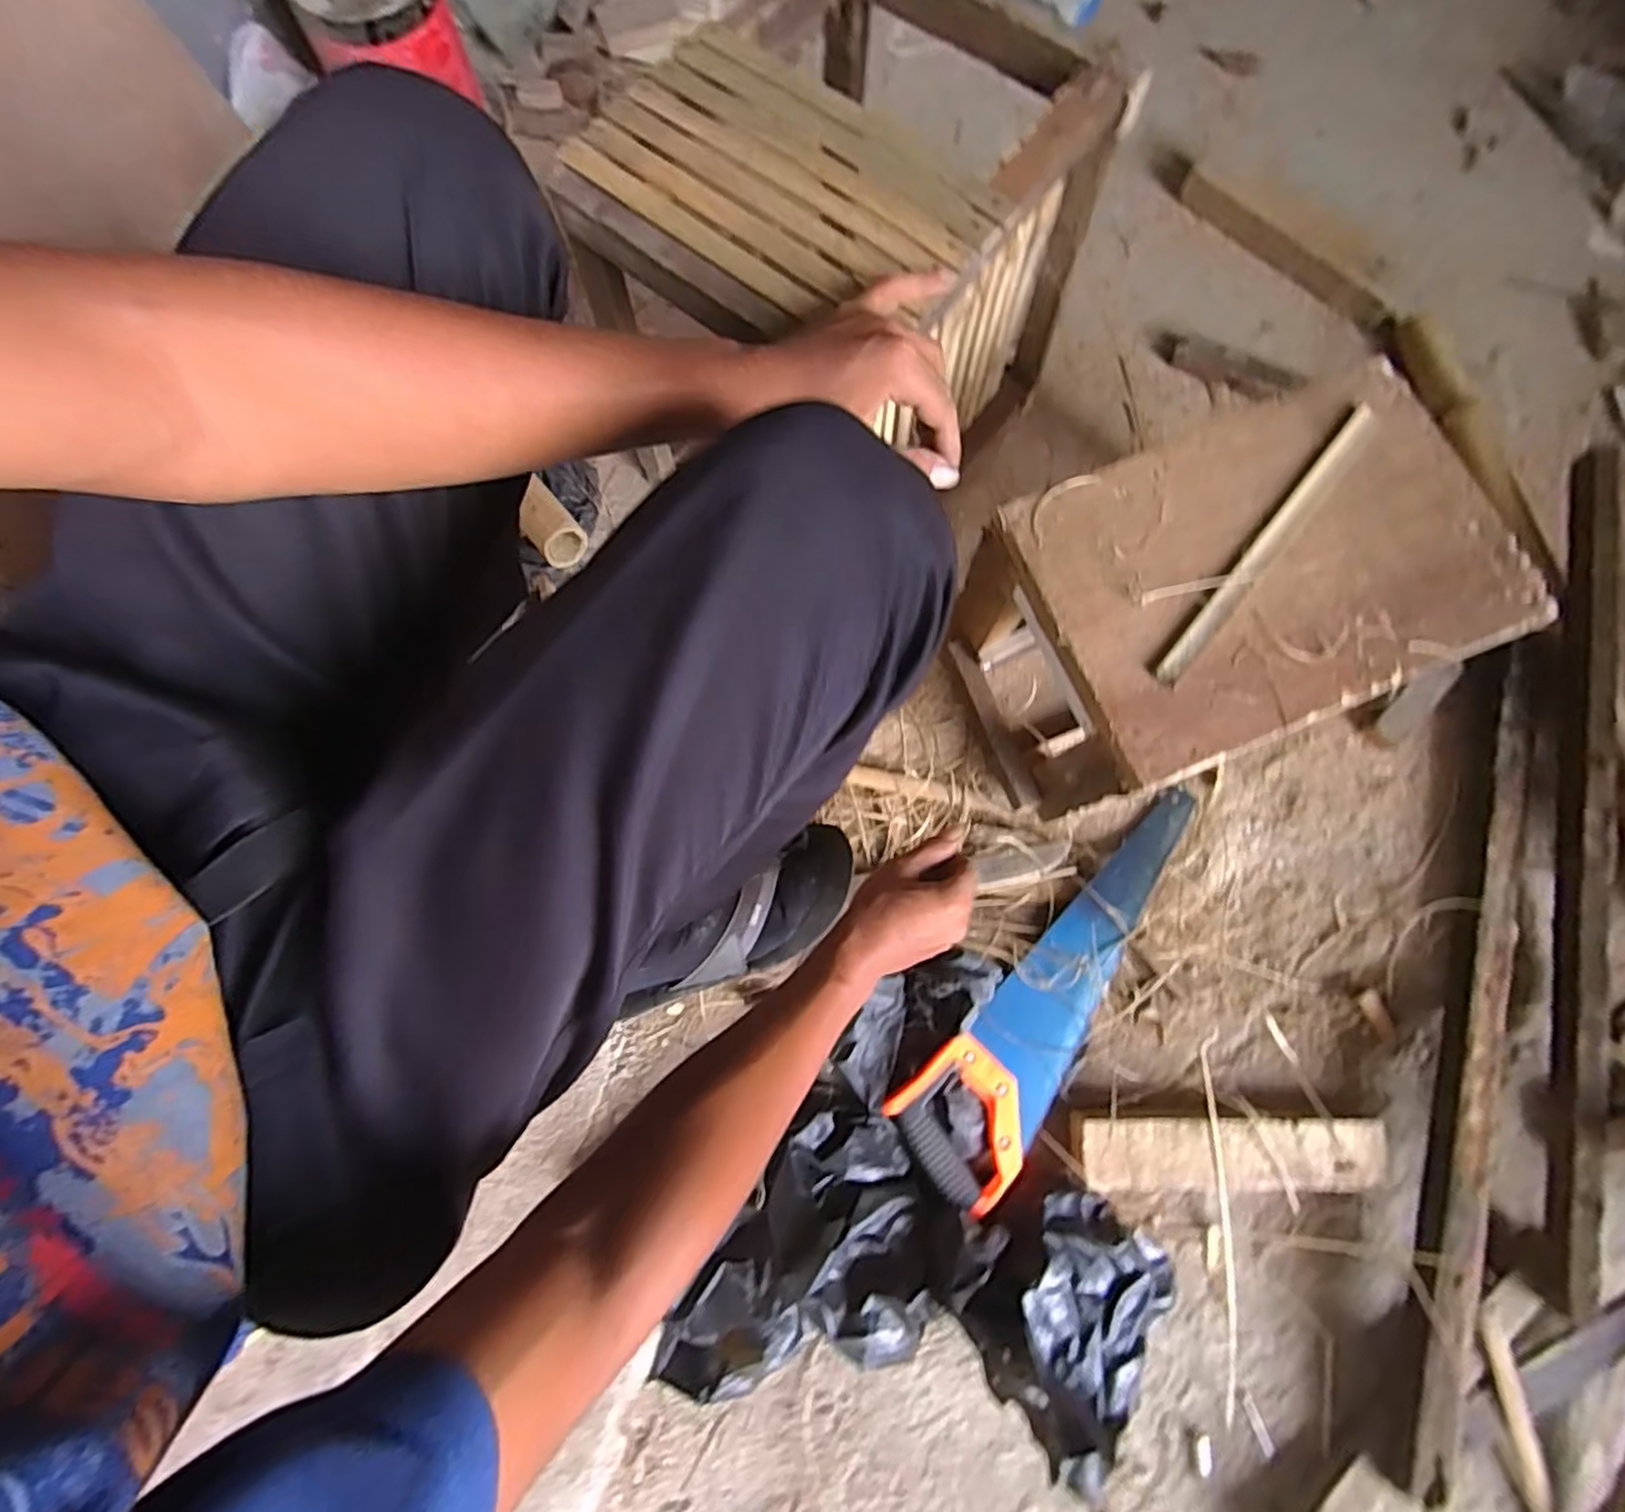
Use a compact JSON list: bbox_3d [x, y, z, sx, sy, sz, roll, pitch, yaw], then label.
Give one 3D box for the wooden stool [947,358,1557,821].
[{"bbox_3d":[0.317,-0.116,0.603,0.342,0.217,0.227,-21,77,-5],"label":"wooden stool"}]

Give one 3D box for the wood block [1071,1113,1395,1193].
[{"bbox_3d":[0.365,0.347,0.628,0.266,0.040,0.060,-1,78,1],"label":"wood block"}]

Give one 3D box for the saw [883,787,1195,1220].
[{"bbox_3d":[0.244,0.218,0.657,0.413,0.033,0.124,-44,81,-8],"label":"saw"}]

